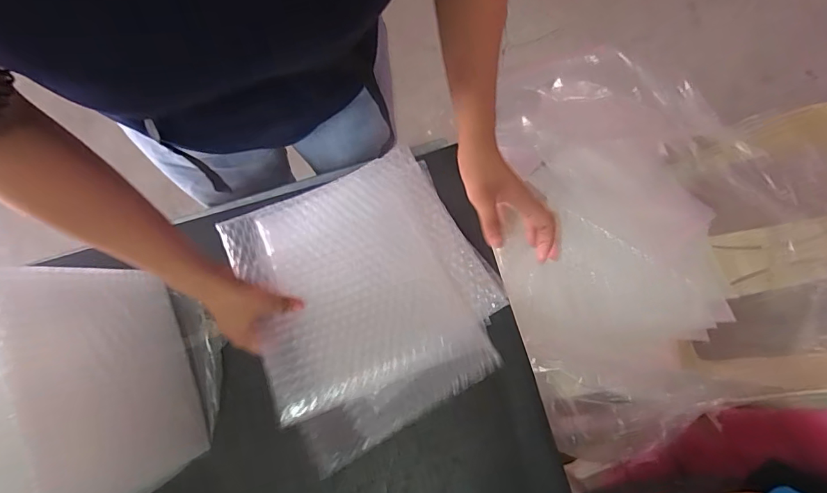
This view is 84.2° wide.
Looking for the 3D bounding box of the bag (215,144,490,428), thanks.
[{"bbox_3d":[-0.071,0.037,0.554,0.254,0.017,0.262,-21,74,-10],"label":"bag"}]

